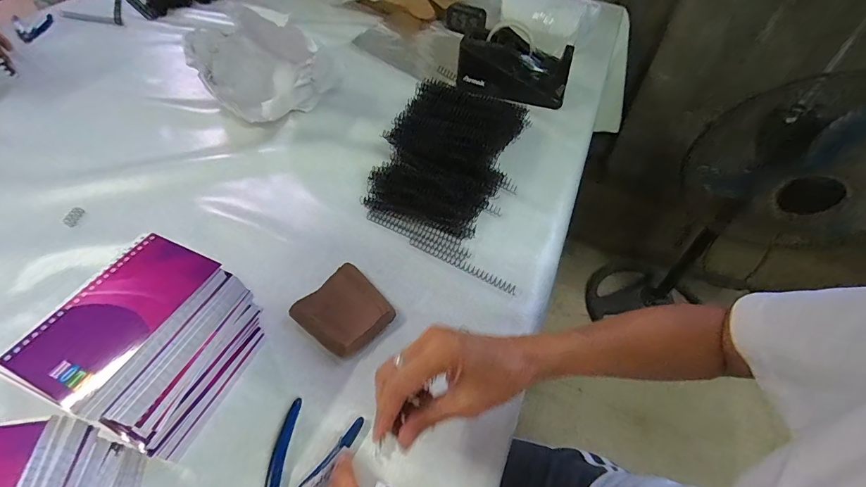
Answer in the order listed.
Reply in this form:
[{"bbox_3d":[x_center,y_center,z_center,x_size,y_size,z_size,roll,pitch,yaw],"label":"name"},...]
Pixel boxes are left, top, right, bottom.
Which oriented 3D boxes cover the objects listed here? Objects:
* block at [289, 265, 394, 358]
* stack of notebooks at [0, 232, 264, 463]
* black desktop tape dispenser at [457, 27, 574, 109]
[{"bbox_3d":[-0.097,0.076,0.436,0.085,0.022,0.090,-36,61,-27],"label":"block"},{"bbox_3d":[-0.232,0.095,0.347,0.094,0.140,0.137,18,52,12],"label":"stack of notebooks"},{"bbox_3d":[0.144,-0.311,0.706,0.192,0.094,0.059,13,51,9],"label":"black desktop tape dispenser"}]

